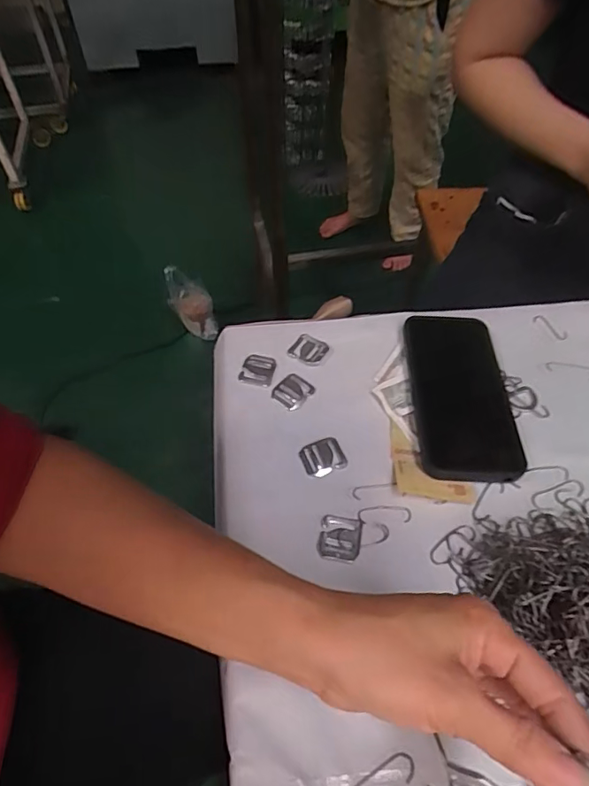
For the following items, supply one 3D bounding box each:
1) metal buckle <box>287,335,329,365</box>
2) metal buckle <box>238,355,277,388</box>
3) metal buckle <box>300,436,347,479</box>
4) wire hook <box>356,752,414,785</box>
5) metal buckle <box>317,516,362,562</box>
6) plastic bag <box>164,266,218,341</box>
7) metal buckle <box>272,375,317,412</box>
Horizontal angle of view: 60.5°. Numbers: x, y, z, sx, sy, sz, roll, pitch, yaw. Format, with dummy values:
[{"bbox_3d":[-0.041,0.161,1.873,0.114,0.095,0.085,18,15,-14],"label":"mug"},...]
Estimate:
[{"bbox_3d":[0.014,-0.041,0.476,0.032,0.005,0.028,21,56,15],"label":"metal buckle"},{"bbox_3d":[-0.032,-0.021,0.461,0.029,0.005,0.032,15,54,11],"label":"metal buckle"},{"bbox_3d":[0.023,0.052,0.408,0.035,0.004,0.030,-20,55,-14],"label":"metal buckle"},{"bbox_3d":[0.049,0.220,0.285,0.044,0.004,0.015,-24,57,-17],"label":"wire hook"},{"bbox_3d":[0.033,0.105,0.368,0.030,0.004,0.033,6,53,5],"label":"metal buckle"},{"bbox_3d":[-0.301,-0.251,1.442,0.077,0.249,0.098,9,47,44],"label":"plastic bag"},{"bbox_3d":[-0.001,-0.001,0.445,0.029,0.005,0.032,32,59,22],"label":"metal buckle"}]

